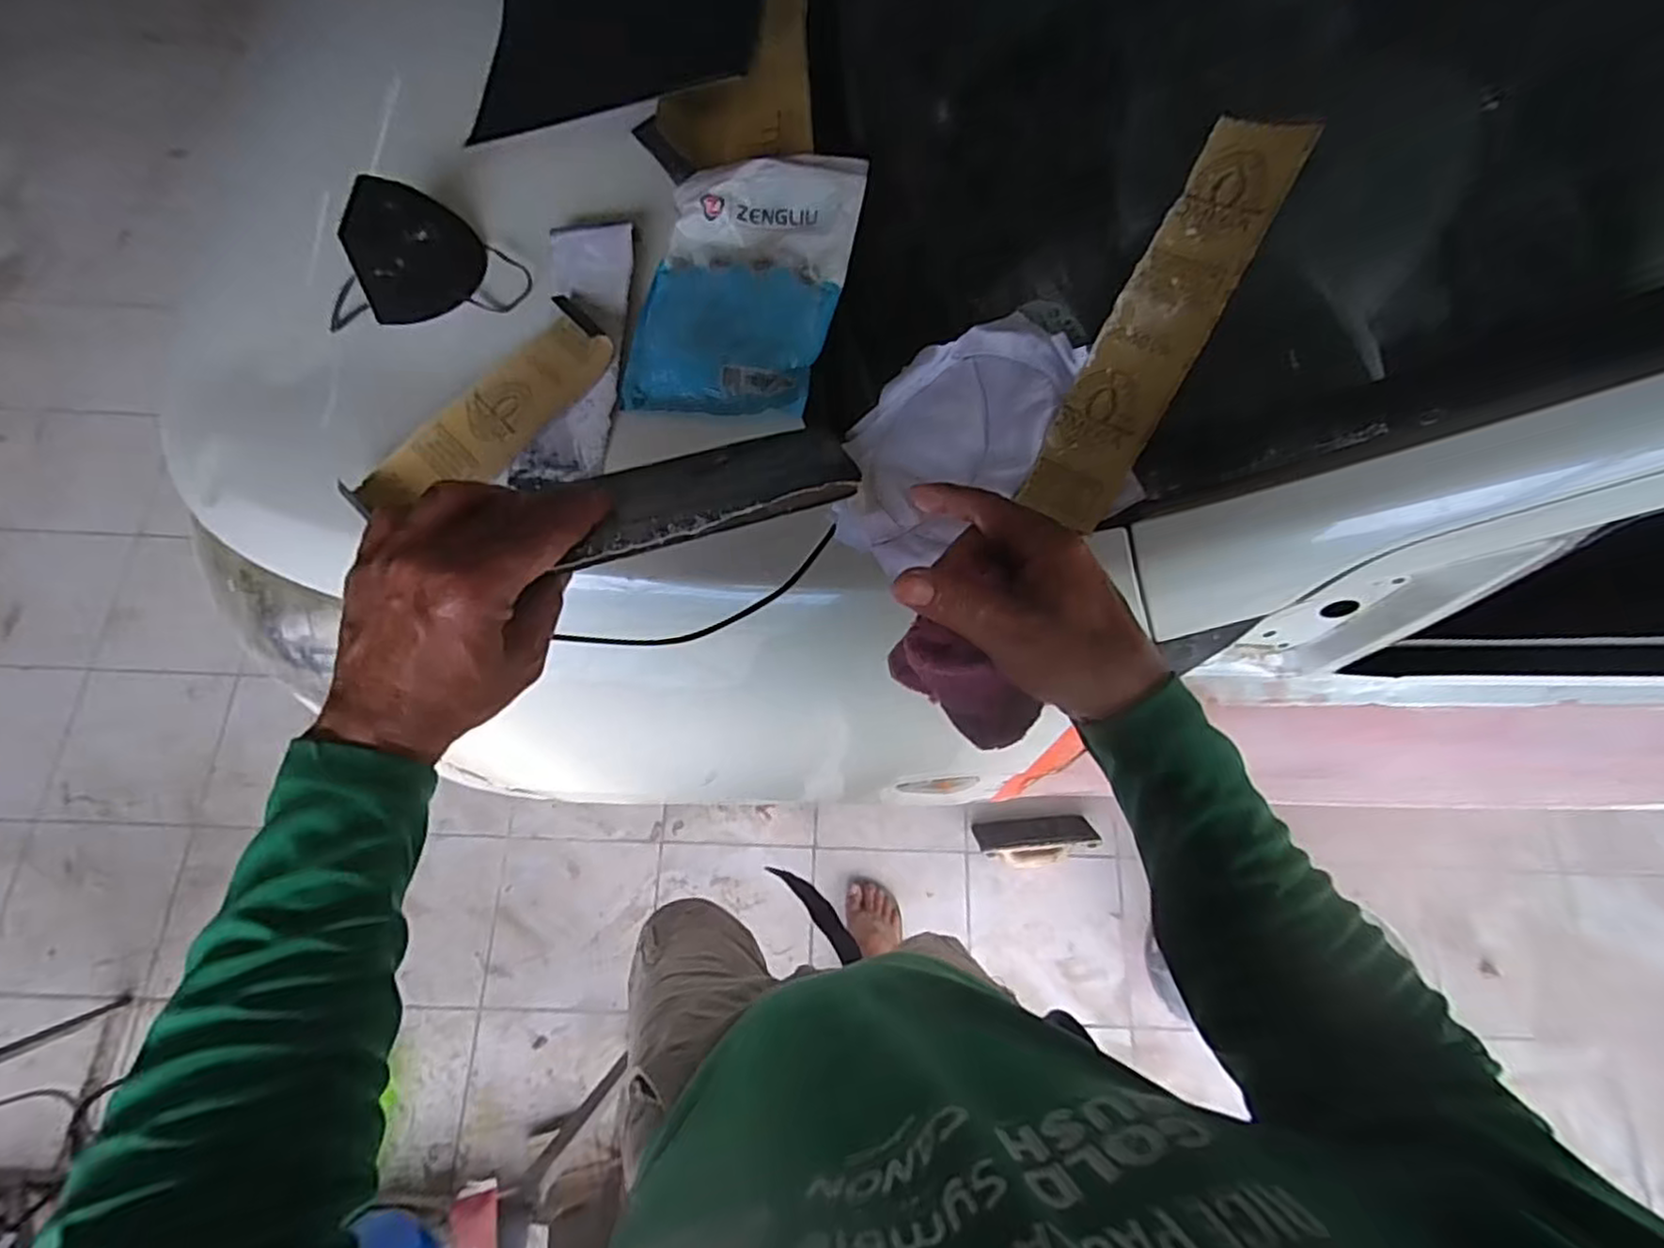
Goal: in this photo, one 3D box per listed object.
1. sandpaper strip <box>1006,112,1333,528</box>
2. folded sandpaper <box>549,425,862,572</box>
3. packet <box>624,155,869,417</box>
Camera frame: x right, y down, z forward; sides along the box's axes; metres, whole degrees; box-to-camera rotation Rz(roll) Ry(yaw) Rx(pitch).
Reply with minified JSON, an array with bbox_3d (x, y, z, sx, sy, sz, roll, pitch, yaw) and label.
[{"bbox_3d":[0.221,-0.200,0.481,0.063,0.009,0.283,30,96,25],"label":"sandpaper strip"},{"bbox_3d":[-0.064,-0.078,0.403,0.150,0.013,0.098,-12,39,-1],"label":"folded sandpaper"},{"bbox_3d":[-0.069,-0.268,0.555,0.149,0.016,0.216,13,84,11],"label":"packet"}]

